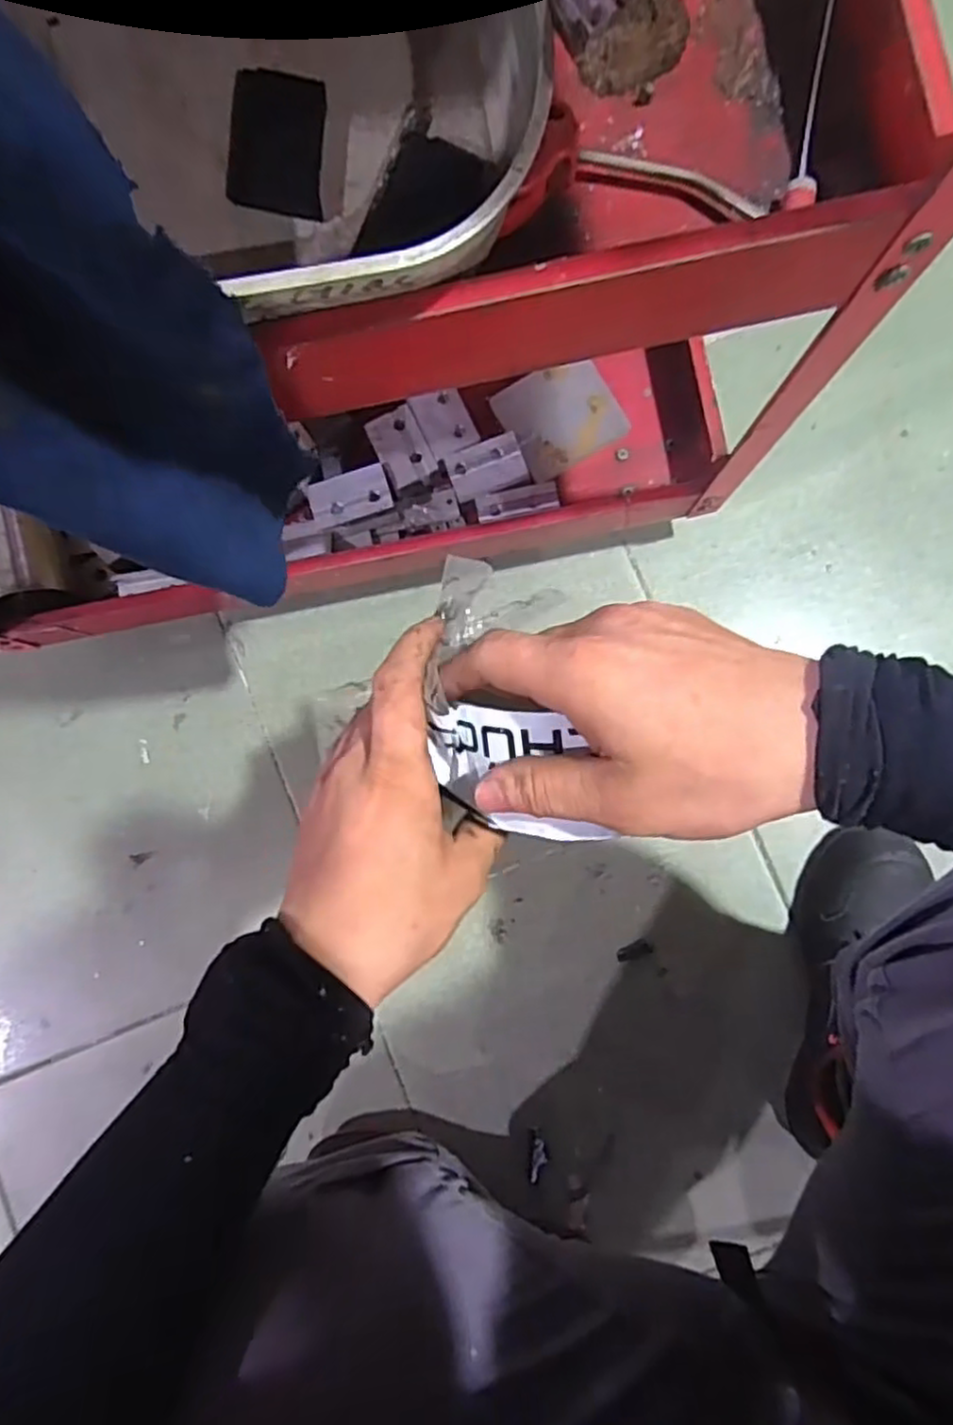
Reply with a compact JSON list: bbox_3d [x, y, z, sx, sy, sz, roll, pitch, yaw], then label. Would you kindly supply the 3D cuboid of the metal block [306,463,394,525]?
[{"bbox_3d":[-0.111,-0.191,0.615,0.069,0.017,0.042,-13,86,2],"label":"metal block"}]

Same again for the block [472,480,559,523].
[{"bbox_3d":[0.036,-0.183,0.613,0.071,0.014,0.026,-9,86,3],"label":"block"}]

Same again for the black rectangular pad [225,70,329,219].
[{"bbox_3d":[-0.087,-0.248,0.305,0.039,0.004,0.052,6,102,-7],"label":"black rectangular pad"}]

